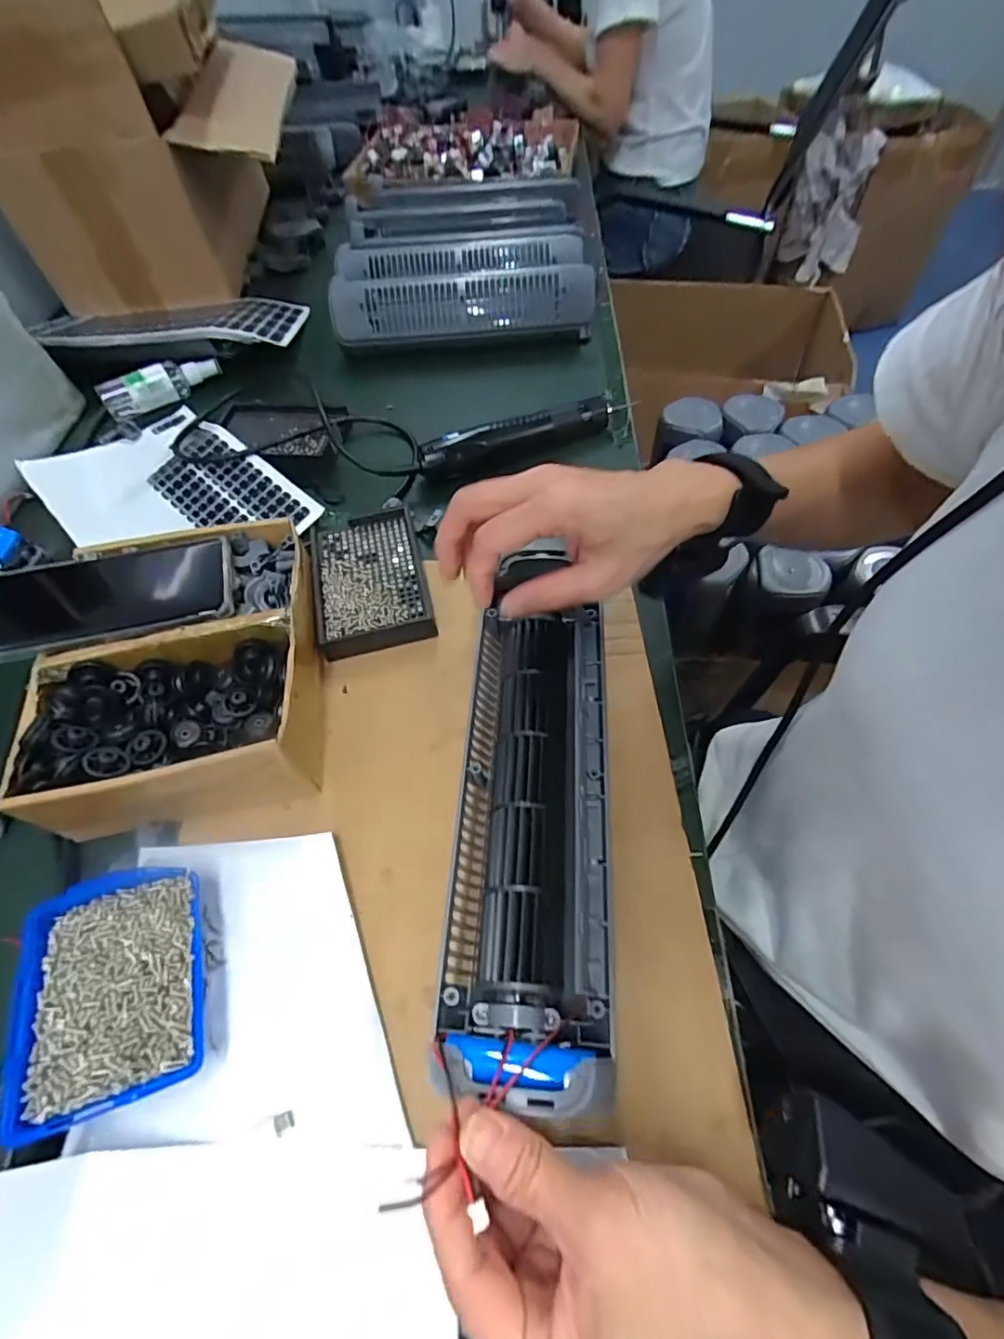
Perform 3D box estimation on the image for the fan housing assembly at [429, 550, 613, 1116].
[{"bbox_3d":[0.020,0.054,0.335,0.081,0.050,0.325,3,55,2],"label":"fan housing assembly"}]

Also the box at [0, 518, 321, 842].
[{"bbox_3d":[-0.218,-0.005,0.392,0.178,0.059,0.208,-11,57,-3],"label":"box"}]

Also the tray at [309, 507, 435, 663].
[{"bbox_3d":[-0.114,-0.084,0.472,0.089,0.020,0.155,-15,57,-5],"label":"tray"}]

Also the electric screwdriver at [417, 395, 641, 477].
[{"bbox_3d":[0.026,-0.233,0.559,0.226,0.042,0.029,-22,58,-10],"label":"electric screwdriver"}]

